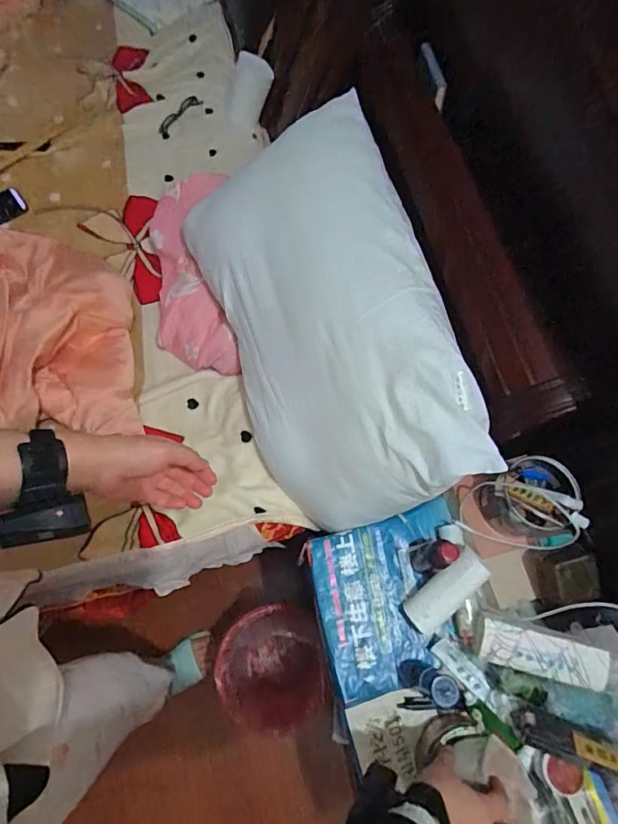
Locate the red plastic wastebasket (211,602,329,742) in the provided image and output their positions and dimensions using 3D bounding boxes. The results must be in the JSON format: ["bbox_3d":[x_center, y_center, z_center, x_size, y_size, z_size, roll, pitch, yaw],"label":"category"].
[{"bbox_3d":[-0.072,0.573,1.026,0.215,0.248,0.243,-12,65,-3],"label":"red plastic wastebasket"}]

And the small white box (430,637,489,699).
[{"bbox_3d":[0.209,0.353,0.626,0.085,0.012,0.027,41,73,19],"label":"small white box"}]

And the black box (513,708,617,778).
[{"bbox_3d":[0.340,0.411,0.557,0.156,0.027,0.046,11,28,22],"label":"black box"}]

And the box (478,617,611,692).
[{"bbox_3d":[0.299,0.311,0.584,0.158,0.028,0.053,12,66,8],"label":"box"}]

